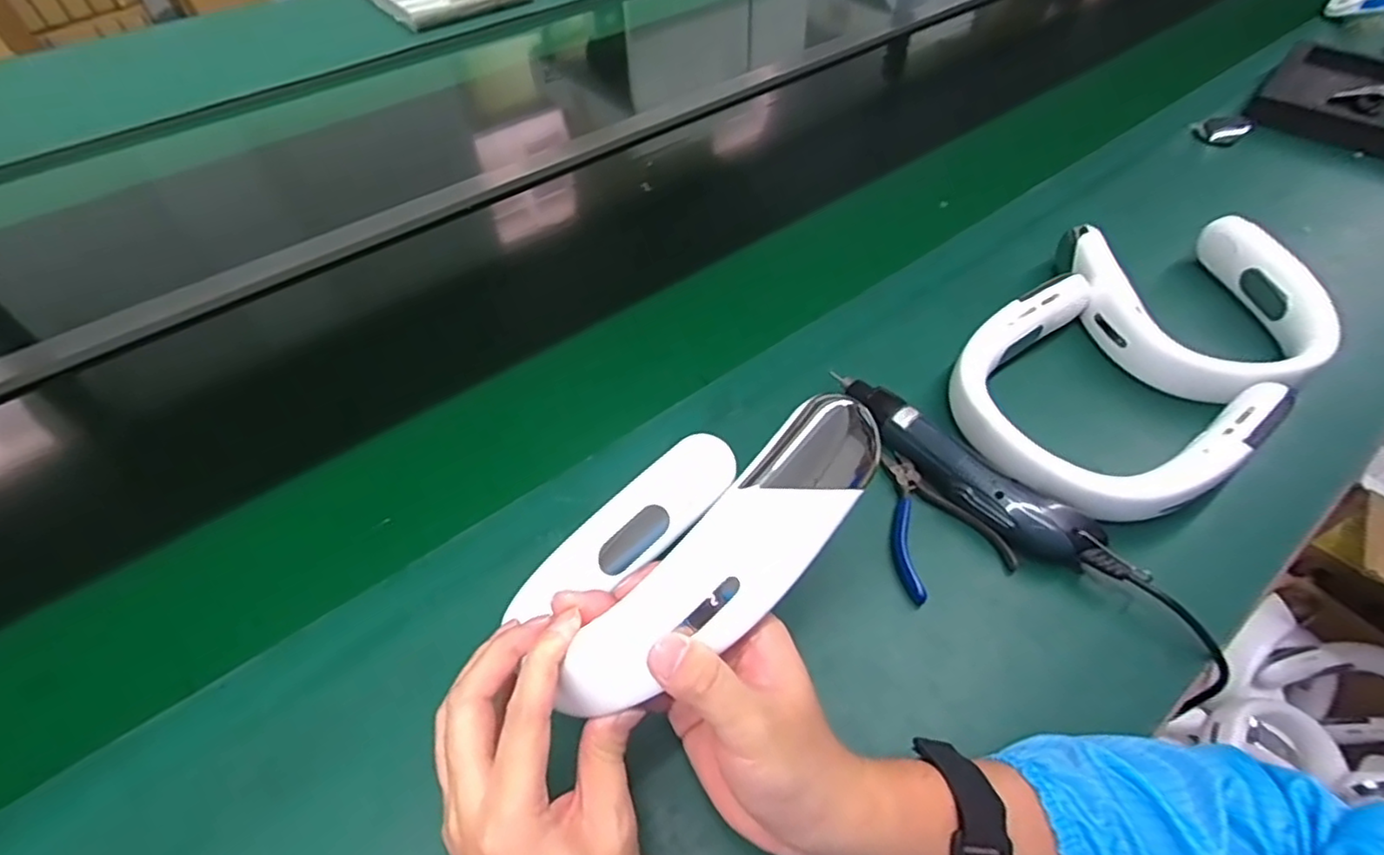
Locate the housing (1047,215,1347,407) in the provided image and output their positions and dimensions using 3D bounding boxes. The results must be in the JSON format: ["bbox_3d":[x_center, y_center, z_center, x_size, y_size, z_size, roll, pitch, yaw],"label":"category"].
[{"bbox_3d":[0.449,-0.114,0.588,0.186,0.067,0.220,-13,53,-8],"label":"housing"}]

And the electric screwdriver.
[{"bbox_3d":[0.201,0.034,0.482,0.040,0.035,0.241,-38,60,-24],"label":"electric screwdriver"}]

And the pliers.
[{"bbox_3d":[0.169,0.066,0.473,0.082,0.010,0.108,-18,54,-12],"label":"pliers"}]

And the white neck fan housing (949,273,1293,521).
[{"bbox_3d":[0.310,-0.025,0.502,0.195,0.040,0.191,-32,58,-21],"label":"white neck fan housing"}]

